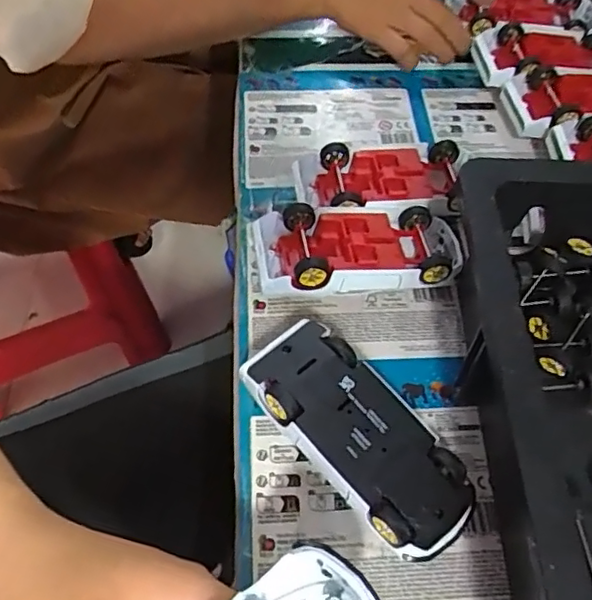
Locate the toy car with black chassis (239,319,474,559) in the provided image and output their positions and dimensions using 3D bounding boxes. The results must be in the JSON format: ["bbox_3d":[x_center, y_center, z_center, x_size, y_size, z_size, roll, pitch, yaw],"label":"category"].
[{"bbox_3d":[0.031,0.071,0.311,0.052,0.044,0.125,-36,67,-25],"label":"toy car with black chassis"}]

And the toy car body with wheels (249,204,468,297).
[{"bbox_3d":[0.040,-0.030,0.380,0.130,0.039,0.059,-6,55,-5],"label":"toy car body with wheels"}]

